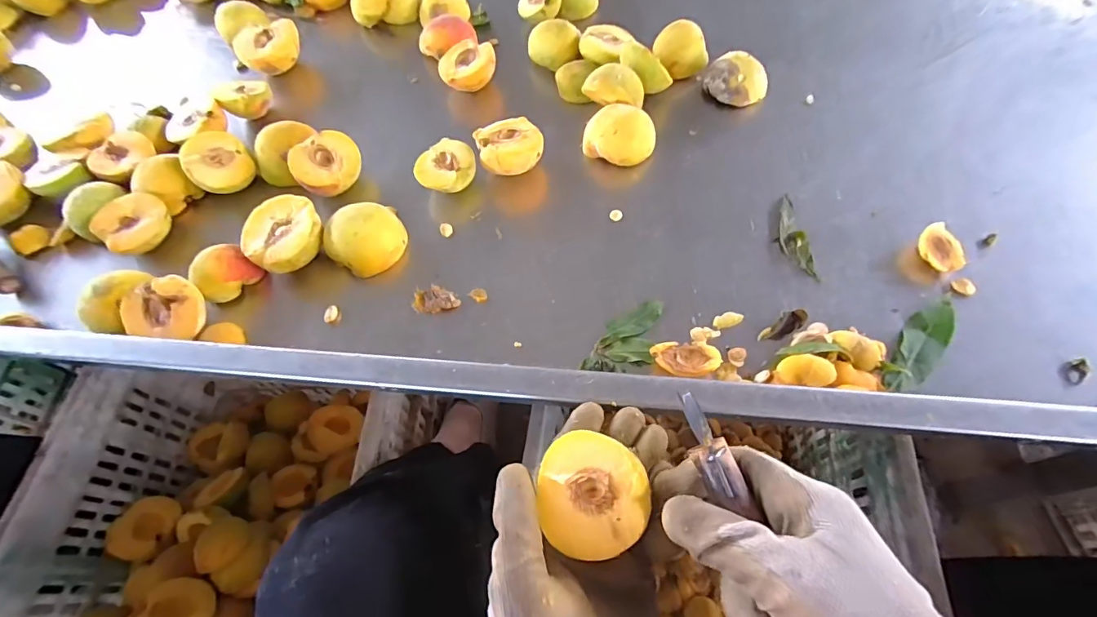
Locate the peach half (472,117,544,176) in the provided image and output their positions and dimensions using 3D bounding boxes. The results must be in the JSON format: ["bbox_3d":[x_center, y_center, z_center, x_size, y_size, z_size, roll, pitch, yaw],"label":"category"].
[{"bbox_3d":[-0.036,-0.153,0.464,0.060,0.040,0.058,-2,59,3],"label":"peach half"}]

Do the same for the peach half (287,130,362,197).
[{"bbox_3d":[-0.216,-0.139,0.467,0.064,0.028,0.063,-32,83,-23],"label":"peach half"}]

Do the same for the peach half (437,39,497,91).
[{"bbox_3d":[-0.091,-0.272,0.544,0.065,0.039,0.064,-6,59,0],"label":"peach half"}]

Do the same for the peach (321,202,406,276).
[{"bbox_3d":[-0.159,-0.061,0.421,0.065,0.047,0.053,-33,63,-15],"label":"peach"}]

